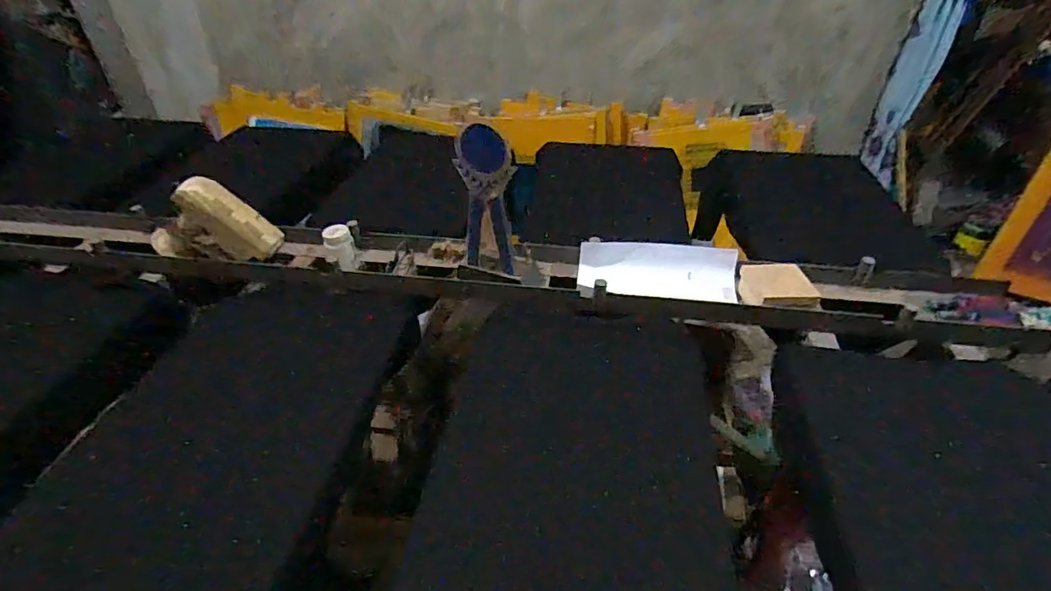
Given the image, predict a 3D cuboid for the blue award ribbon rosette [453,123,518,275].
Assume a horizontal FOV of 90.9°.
[{"bbox_3d":[-0.075,-0.181,0.992,0.109,0.275,0.022,11,32,20],"label":"blue award ribbon rosette"}]

